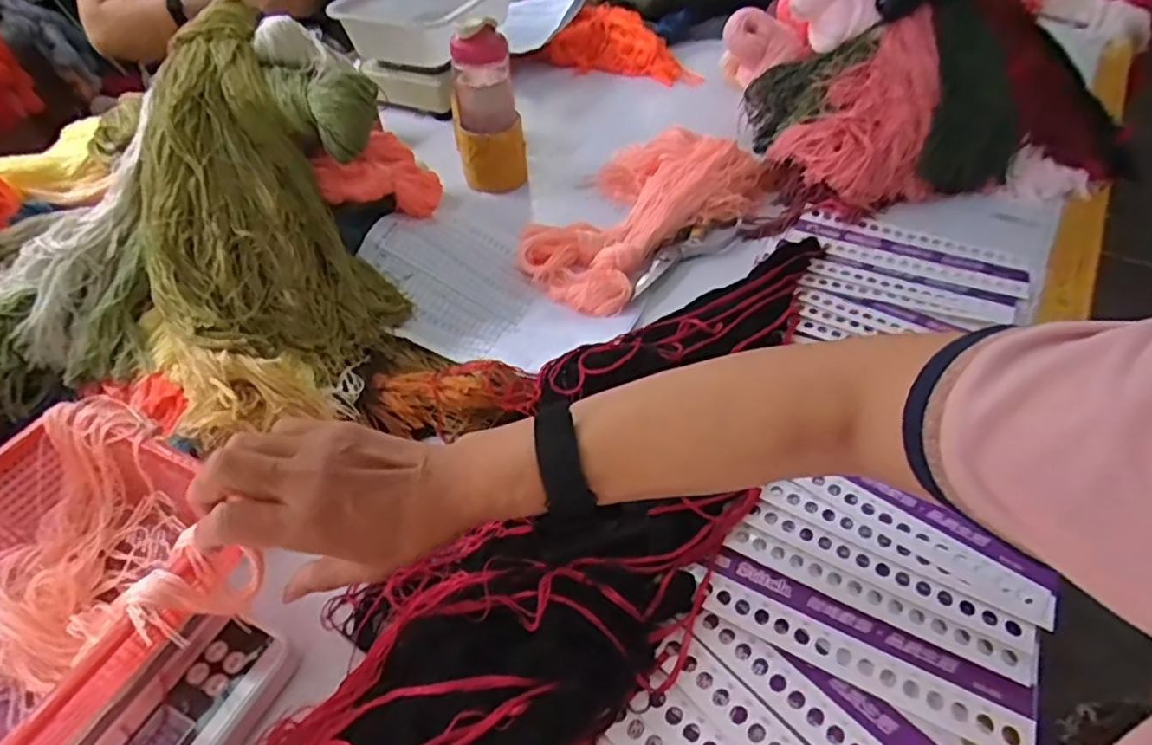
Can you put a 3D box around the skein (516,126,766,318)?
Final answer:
[{"bbox_3d":[0.072,-0.196,0.768,0.202,0.063,0.343,28,53,26],"label":"skein"}]

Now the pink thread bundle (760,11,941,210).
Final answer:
[{"bbox_3d":[0.371,-0.337,0.815,0.181,0.132,0.236,18,49,18],"label":"pink thread bundle"}]

